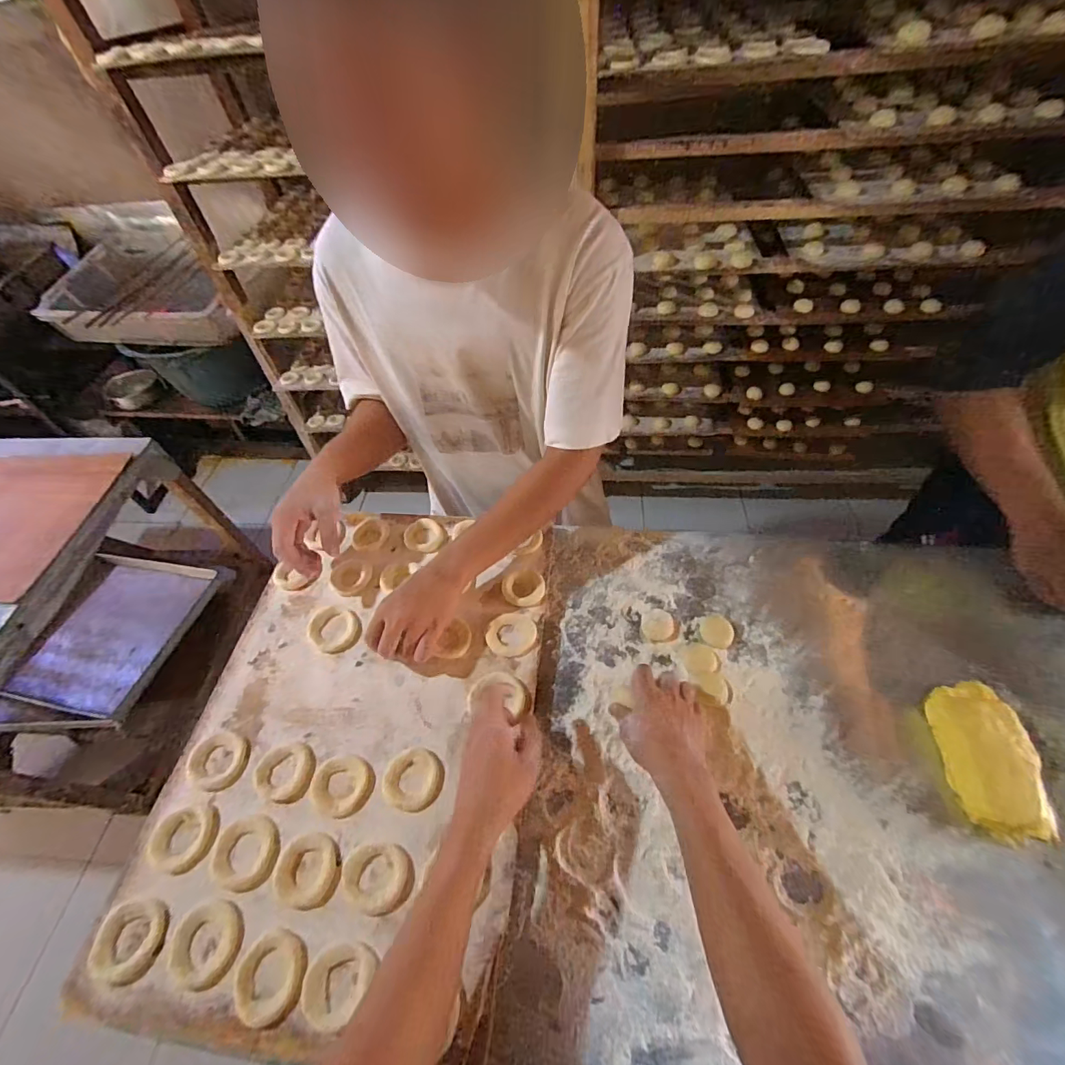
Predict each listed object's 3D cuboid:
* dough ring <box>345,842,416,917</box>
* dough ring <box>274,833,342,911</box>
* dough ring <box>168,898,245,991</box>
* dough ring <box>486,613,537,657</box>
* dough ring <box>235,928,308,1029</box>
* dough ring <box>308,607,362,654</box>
[{"bbox_3d":[-0.161,0.354,0.491,0.071,0.009,0.059,19,57,19],"label":"dough ring"},{"bbox_3d":[-0.235,0.354,0.500,0.070,0.009,0.062,21,58,20],"label":"dough ring"},{"bbox_3d":[-0.323,0.408,0.473,0.071,0.010,0.064,25,59,22],"label":"dough ring"},{"bbox_3d":[-0.028,0.137,0.645,0.066,0.012,0.063,-3,53,3],"label":"dough ring"},{"bbox_3d":[-0.247,0.420,0.451,0.064,0.017,0.068,-3,53,3],"label":"dough ring"},{"bbox_3d":[-0.275,0.134,0.663,0.076,0.008,0.062,30,61,24],"label":"dough ring"}]

